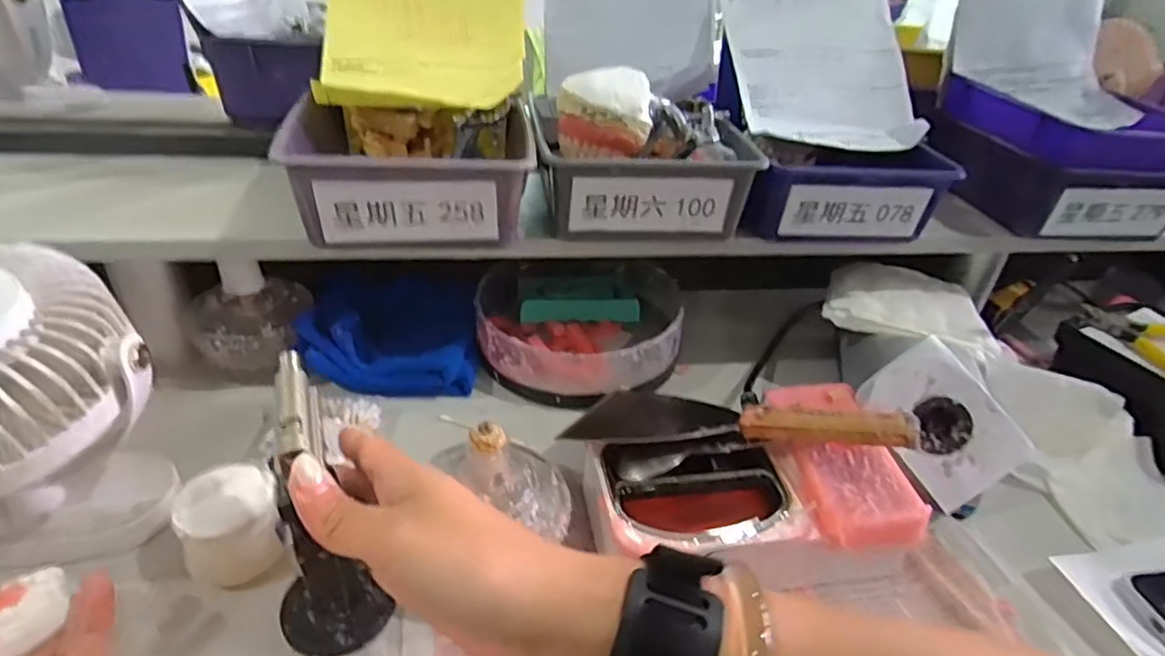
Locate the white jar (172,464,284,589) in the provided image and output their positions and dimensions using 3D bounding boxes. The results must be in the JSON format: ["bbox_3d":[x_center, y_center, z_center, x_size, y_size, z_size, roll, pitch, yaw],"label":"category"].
[{"bbox_3d":[-0.202,0.114,0.365,0.045,0.050,0.057,-14,40,-26],"label":"white jar"}]

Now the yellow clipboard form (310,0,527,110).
[{"bbox_3d":[-0.117,-0.244,0.484,0.148,0.035,0.191,-2,74,-12],"label":"yellow clipboard form"}]

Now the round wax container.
[{"bbox_3d":[-0.004,-0.011,0.577,0.171,0.054,0.189,4,35,-2],"label":"round wax container"}]

